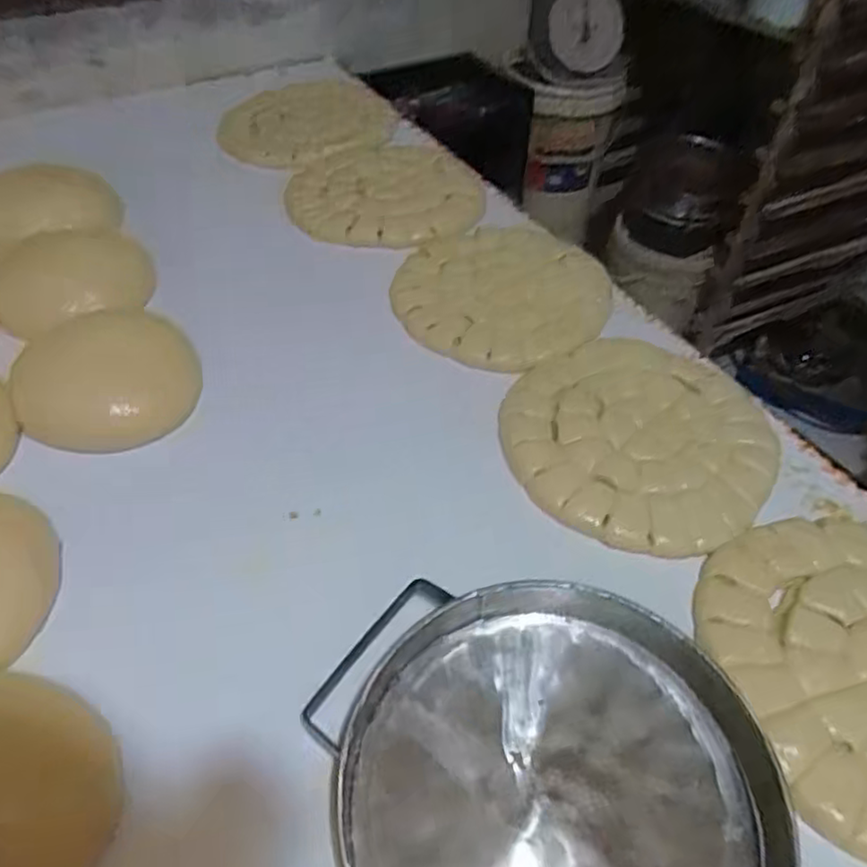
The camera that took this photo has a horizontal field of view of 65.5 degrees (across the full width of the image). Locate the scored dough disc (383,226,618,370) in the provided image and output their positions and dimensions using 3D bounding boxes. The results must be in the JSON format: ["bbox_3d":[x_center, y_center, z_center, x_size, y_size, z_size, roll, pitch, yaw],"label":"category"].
[{"bbox_3d":[0.091,-0.198,0.898,0.259,0.025,0.272,0,49,0],"label":"scored dough disc"}]

